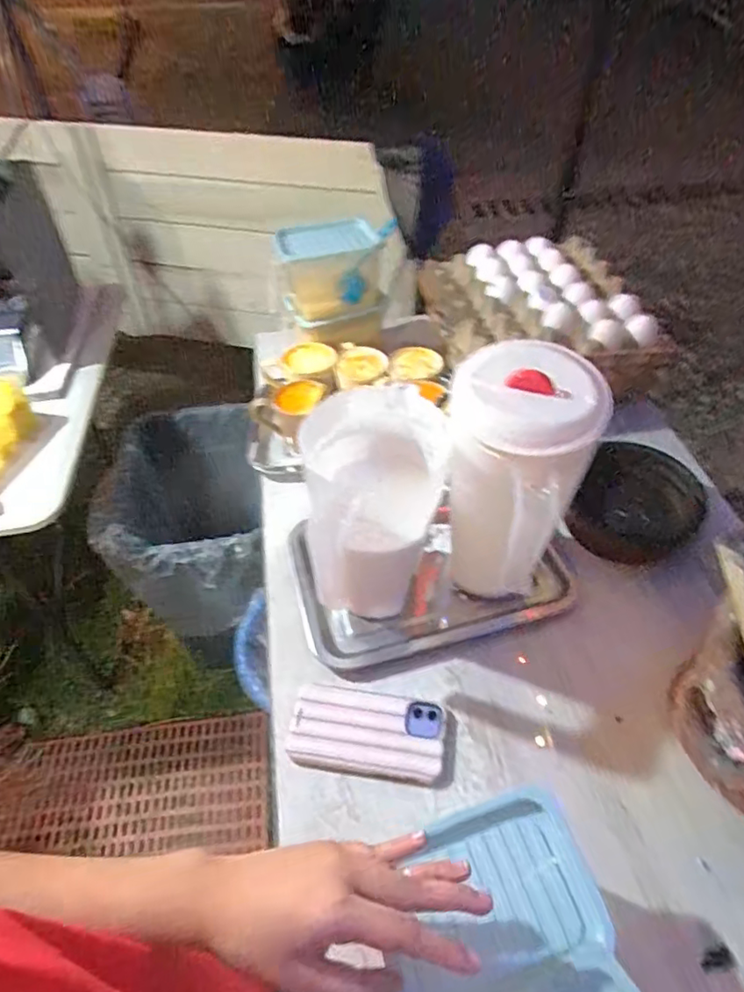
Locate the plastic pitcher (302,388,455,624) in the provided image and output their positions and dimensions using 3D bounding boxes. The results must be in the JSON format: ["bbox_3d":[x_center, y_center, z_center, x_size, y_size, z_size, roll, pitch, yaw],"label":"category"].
[{"bbox_3d":[0.006,0.023,0.611,0.138,0.228,0.174,-7,48,-3],"label":"plastic pitcher"}]

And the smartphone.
[{"bbox_3d":[-0.005,0.229,0.572,0.146,0.013,0.078,4,49,7],"label":"smartphone"}]

